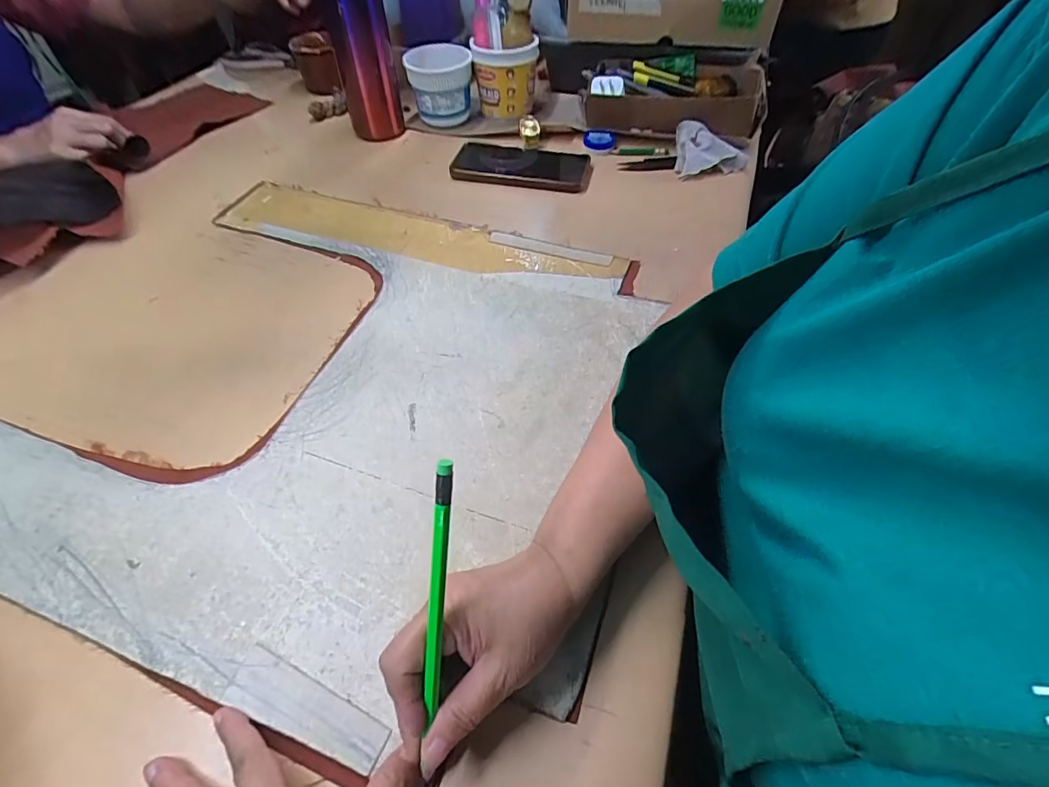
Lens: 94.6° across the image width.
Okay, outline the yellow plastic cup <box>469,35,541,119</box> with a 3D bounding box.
[{"bbox_3d":[-0.026,-0.467,0.711,0.095,0.096,0.081,-4,52,-3],"label":"yellow plastic cup"}]

